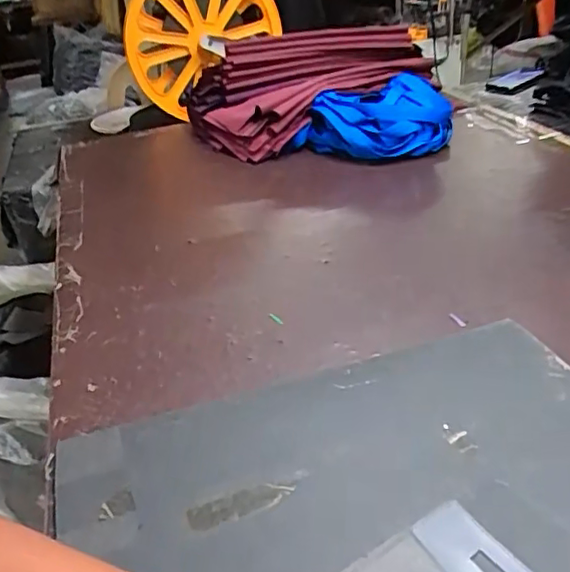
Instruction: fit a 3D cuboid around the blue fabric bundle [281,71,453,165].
[{"bbox_3d":[0.153,-0.317,1.107,0.306,0.127,0.143,2,32,11],"label":"blue fabric bundle"}]

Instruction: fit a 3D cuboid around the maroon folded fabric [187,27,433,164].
[{"bbox_3d":[0.061,-0.426,1.228,0.487,0.200,0.304,-17,33,-19],"label":"maroon folded fabric"}]

